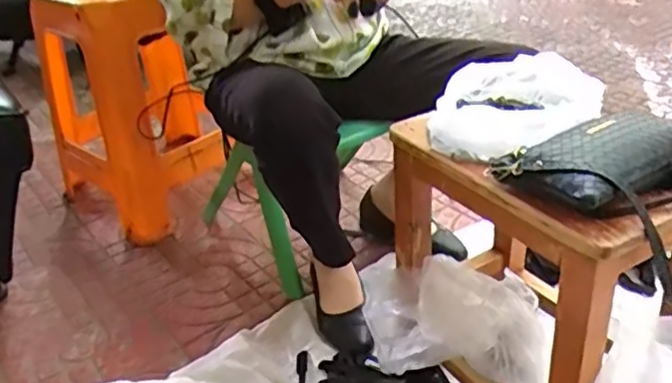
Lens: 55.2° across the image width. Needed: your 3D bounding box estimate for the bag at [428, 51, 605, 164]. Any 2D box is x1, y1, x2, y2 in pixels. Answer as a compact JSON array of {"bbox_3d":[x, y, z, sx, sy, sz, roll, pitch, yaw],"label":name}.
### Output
[{"bbox_3d":[0.208,-0.100,0.740,0.179,0.058,0.166,3,34,17],"label":"bag"}]

